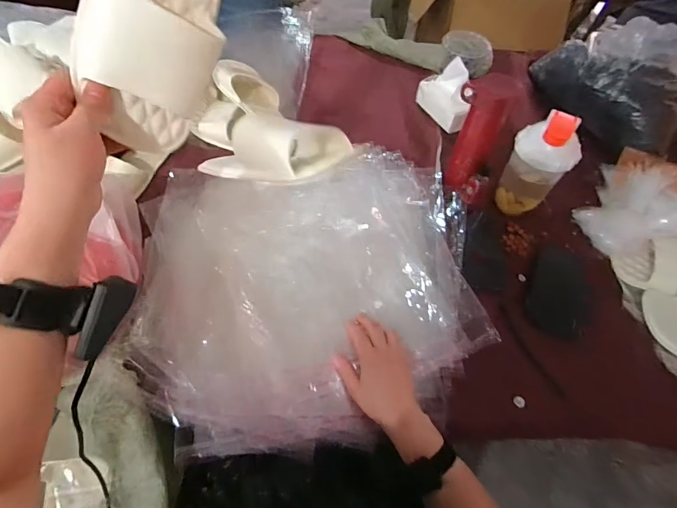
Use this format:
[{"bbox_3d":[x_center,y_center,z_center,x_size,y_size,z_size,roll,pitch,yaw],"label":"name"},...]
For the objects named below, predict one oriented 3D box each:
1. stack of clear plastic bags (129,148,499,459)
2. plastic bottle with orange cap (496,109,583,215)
[{"bbox_3d":[-0.049,0.030,0.596,0.492,0.055,0.467,-5,58,-7],"label":"stack of clear plastic bags"},{"bbox_3d":[0.340,-0.145,0.658,0.094,0.190,0.083,34,61,17],"label":"plastic bottle with orange cap"}]

